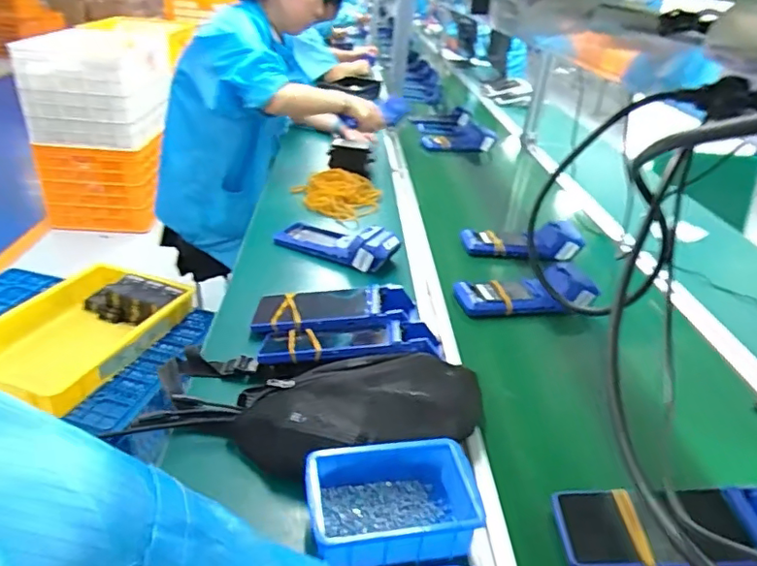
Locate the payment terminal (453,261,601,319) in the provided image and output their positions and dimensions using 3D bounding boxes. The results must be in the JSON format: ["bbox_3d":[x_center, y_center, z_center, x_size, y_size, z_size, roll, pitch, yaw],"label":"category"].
[{"bbox_3d":[0.238,0.014,0.888,0.232,0.045,0.080,-4,31,-14],"label":"payment terminal"}]

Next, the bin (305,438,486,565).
[{"bbox_3d":[0.015,0.203,0.497,0.153,0.049,0.107,-2,31,-10],"label":"bin"}]

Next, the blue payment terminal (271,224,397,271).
[{"bbox_3d":[-0.075,-0.081,0.959,0.211,0.045,0.081,18,33,22],"label":"blue payment terminal"}]

